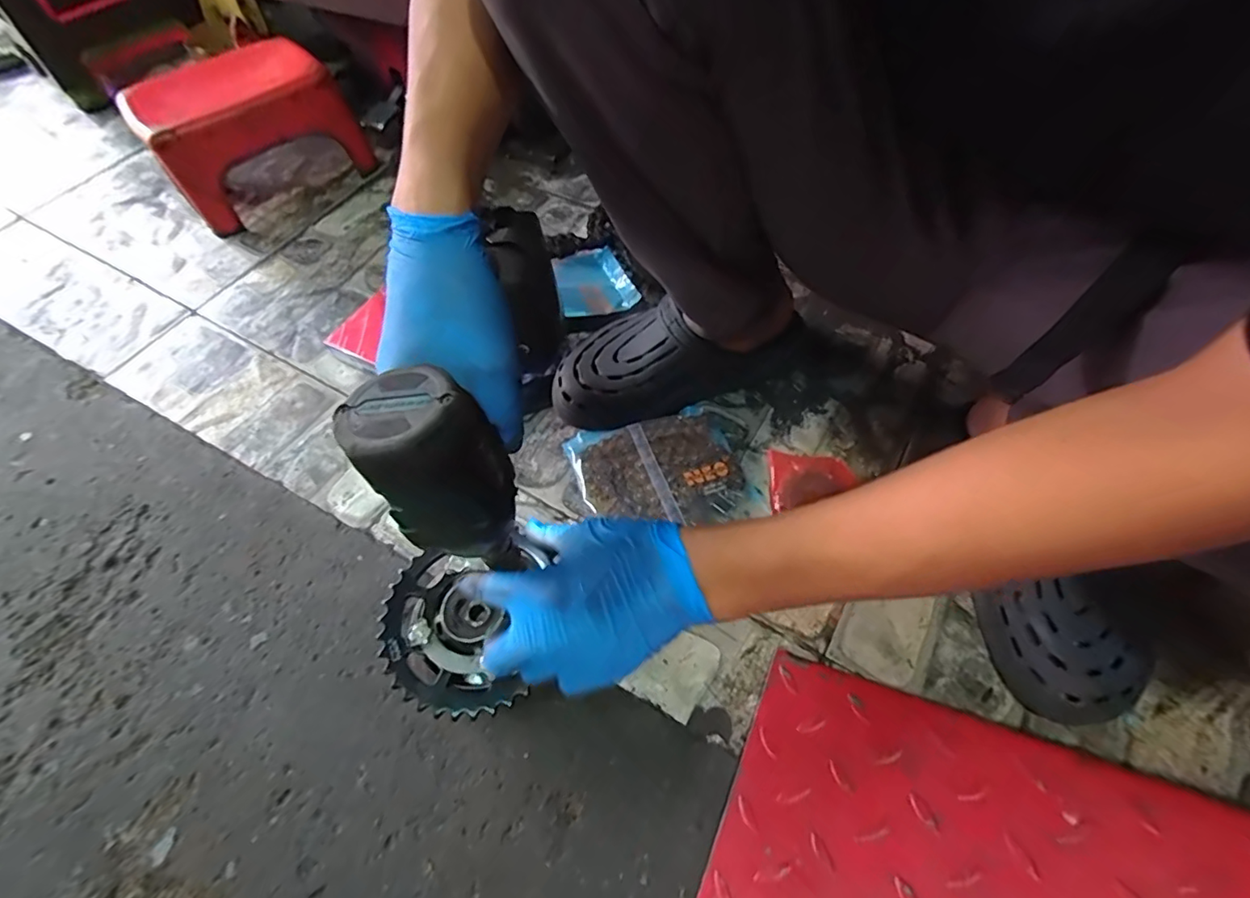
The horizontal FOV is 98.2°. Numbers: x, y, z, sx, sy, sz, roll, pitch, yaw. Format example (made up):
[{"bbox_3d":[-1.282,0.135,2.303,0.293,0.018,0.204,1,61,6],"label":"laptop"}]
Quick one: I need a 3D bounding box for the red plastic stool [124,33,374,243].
[{"bbox_3d":[-0.504,-0.424,0.739,0.151,0.138,0.240,36,66,22],"label":"red plastic stool"}]

